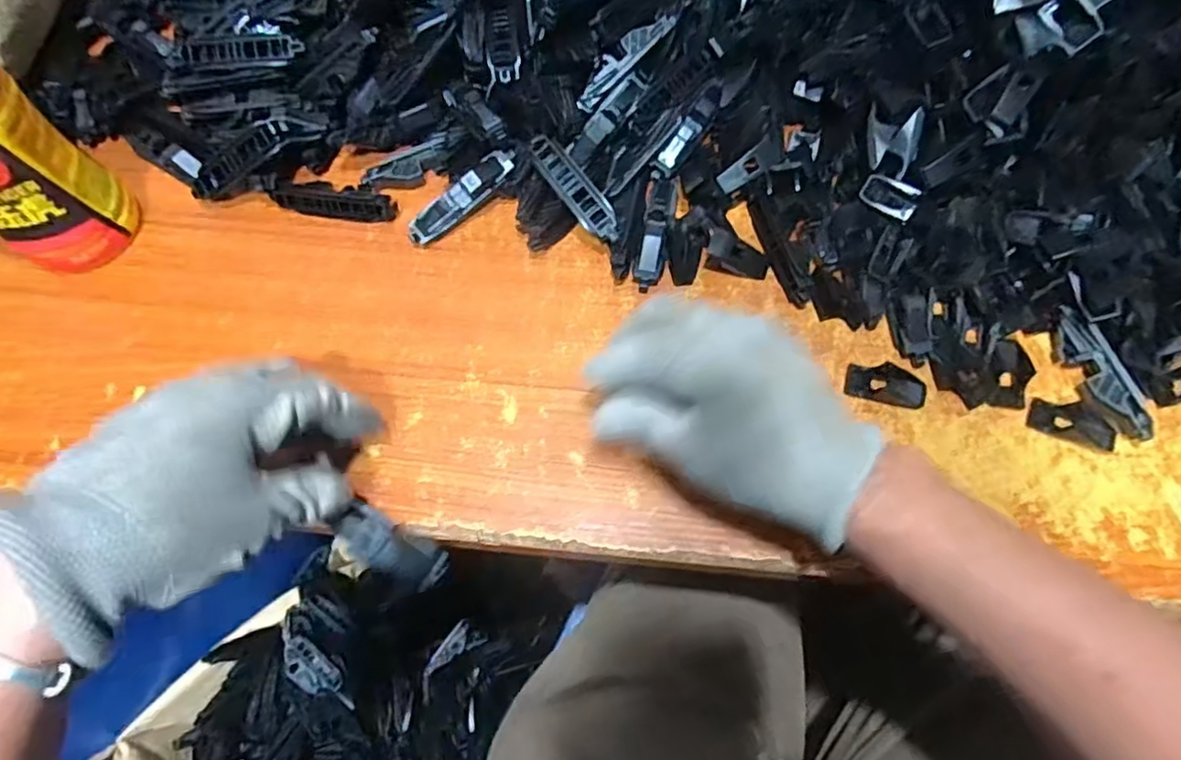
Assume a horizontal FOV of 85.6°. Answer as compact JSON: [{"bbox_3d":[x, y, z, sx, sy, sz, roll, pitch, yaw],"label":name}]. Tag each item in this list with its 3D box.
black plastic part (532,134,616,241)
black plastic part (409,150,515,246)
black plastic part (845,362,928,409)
[{"bbox_3d":[-0.009,-0.117,0.387,0.018,0.017,0.076,-37,71,-14],"label":"black plastic part"},{"bbox_3d":[-0.081,-0.115,0.397,0.081,0.016,0.014,-40,71,2],"label":"black plastic part"},{"bbox_3d":[0.165,0.002,0.354,0.042,0.007,0.021,13,68,6],"label":"black plastic part"}]

